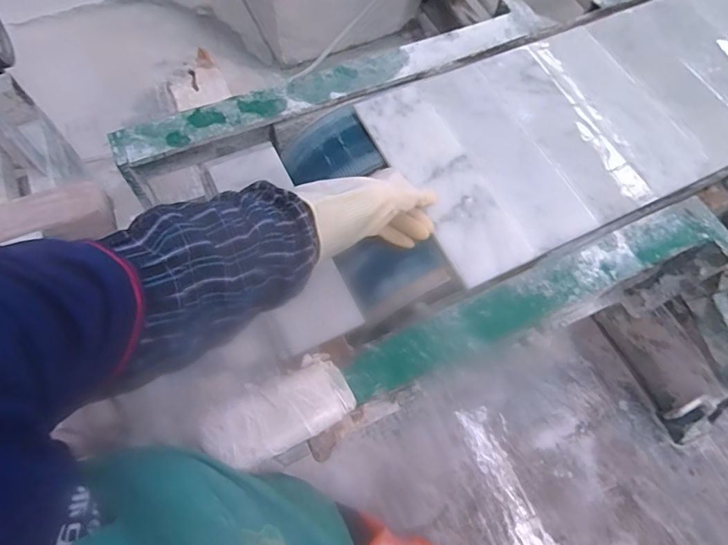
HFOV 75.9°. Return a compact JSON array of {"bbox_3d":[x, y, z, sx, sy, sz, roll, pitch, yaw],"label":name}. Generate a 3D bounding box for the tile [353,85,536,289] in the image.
[{"bbox_3d":[0.100,-0.123,0.604,0.100,0.013,0.292,-26,73,-10],"label":"tile"}]

